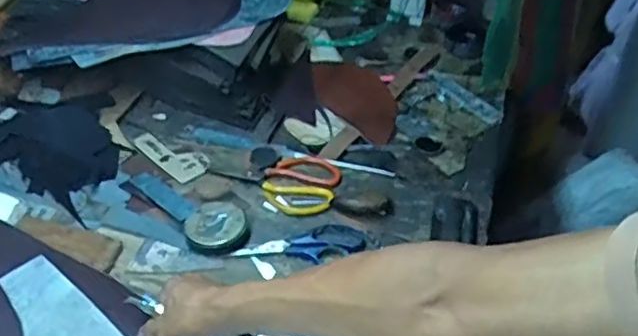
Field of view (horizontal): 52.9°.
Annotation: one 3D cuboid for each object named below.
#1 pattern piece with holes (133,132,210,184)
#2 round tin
[{"bbox_3d":[-0.212,-0.020,0.922,0.134,0.009,0.056,31,55,29],"label":"pattern piece with holes"},{"bbox_3d":[-0.128,0.075,0.804,0.072,0.029,0.066,0,42,0],"label":"round tin"}]

